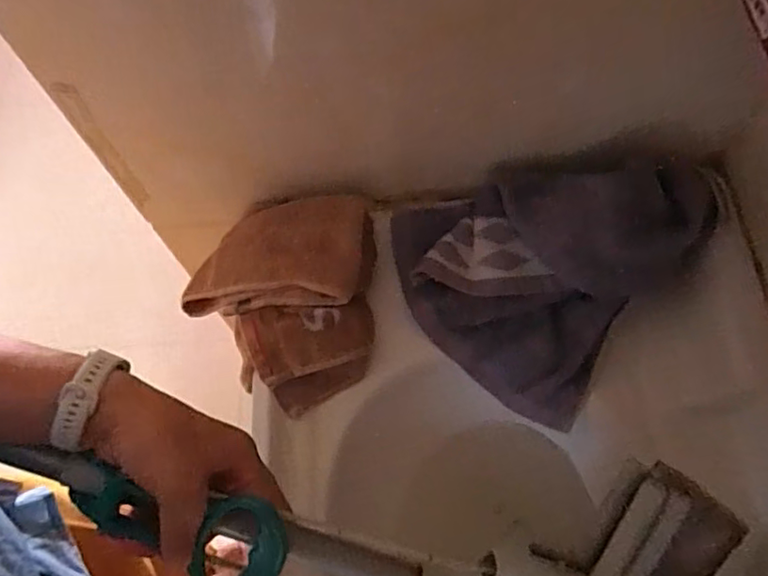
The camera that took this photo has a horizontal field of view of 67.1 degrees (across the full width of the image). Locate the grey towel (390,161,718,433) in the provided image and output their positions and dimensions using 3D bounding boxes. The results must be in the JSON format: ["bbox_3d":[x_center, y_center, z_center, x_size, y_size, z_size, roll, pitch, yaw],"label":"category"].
[{"bbox_3d":[0.132,-0.030,0.554,0.236,0.044,0.258,32,104,11],"label":"grey towel"}]

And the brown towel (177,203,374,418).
[{"bbox_3d":[-0.106,0.010,0.561,0.189,0.071,0.202,1,66,3],"label":"brown towel"}]

